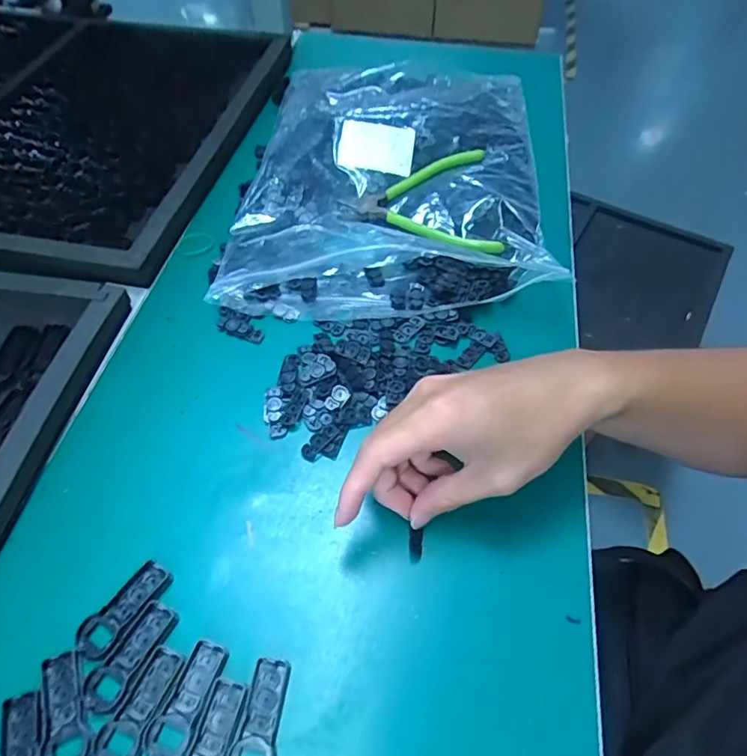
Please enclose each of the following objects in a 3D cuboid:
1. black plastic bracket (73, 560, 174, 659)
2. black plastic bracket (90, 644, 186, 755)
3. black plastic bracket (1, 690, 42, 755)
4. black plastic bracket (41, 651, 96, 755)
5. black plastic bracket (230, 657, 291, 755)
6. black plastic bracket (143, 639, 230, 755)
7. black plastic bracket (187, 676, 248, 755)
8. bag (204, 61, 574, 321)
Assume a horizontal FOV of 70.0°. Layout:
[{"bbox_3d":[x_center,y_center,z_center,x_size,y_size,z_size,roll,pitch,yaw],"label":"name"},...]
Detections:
[{"bbox_3d":[-0.139,0.127,0.295,0.021,0.004,0.055,30,59,17],"label":"black plastic bracket"},{"bbox_3d":[-0.118,0.165,0.269,0.021,0.004,0.054,18,56,10],"label":"black plastic bracket"},{"bbox_3d":[-0.169,0.182,0.255,0.022,0.004,0.055,-16,57,-13],"label":"black plastic bracket"},{"bbox_3d":[-0.155,0.168,0.268,0.022,0.004,0.054,-20,58,-15],"label":"black plastic bracket"},{"bbox_3d":[-0.056,0.172,0.268,0.021,0.004,0.055,9,55,4],"label":"black plastic bracket"},{"bbox_3d":[-0.095,0.164,0.272,0.021,0.005,0.055,18,56,10],"label":"black plastic bracket"},{"bbox_3d":[-0.079,0.179,0.262,0.021,0.004,0.054,13,55,7],"label":"black plastic bracket"},{"bbox_3d":[0.018,-0.205,0.513,0.278,0.039,0.364,3,55,0],"label":"bag"}]

